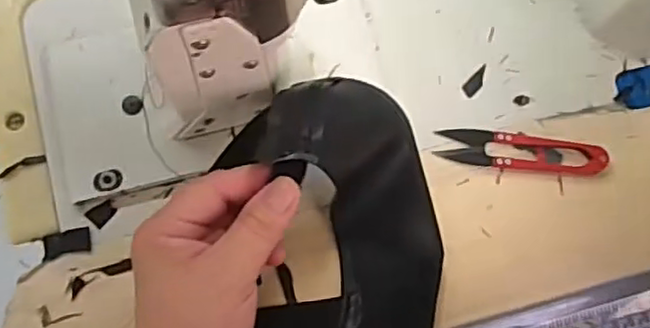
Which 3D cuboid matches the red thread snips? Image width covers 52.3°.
[{"bbox_3d":[0.123,-0.009,0.412,0.102,0.007,0.023,6,71,1],"label":"red thread snips"}]

